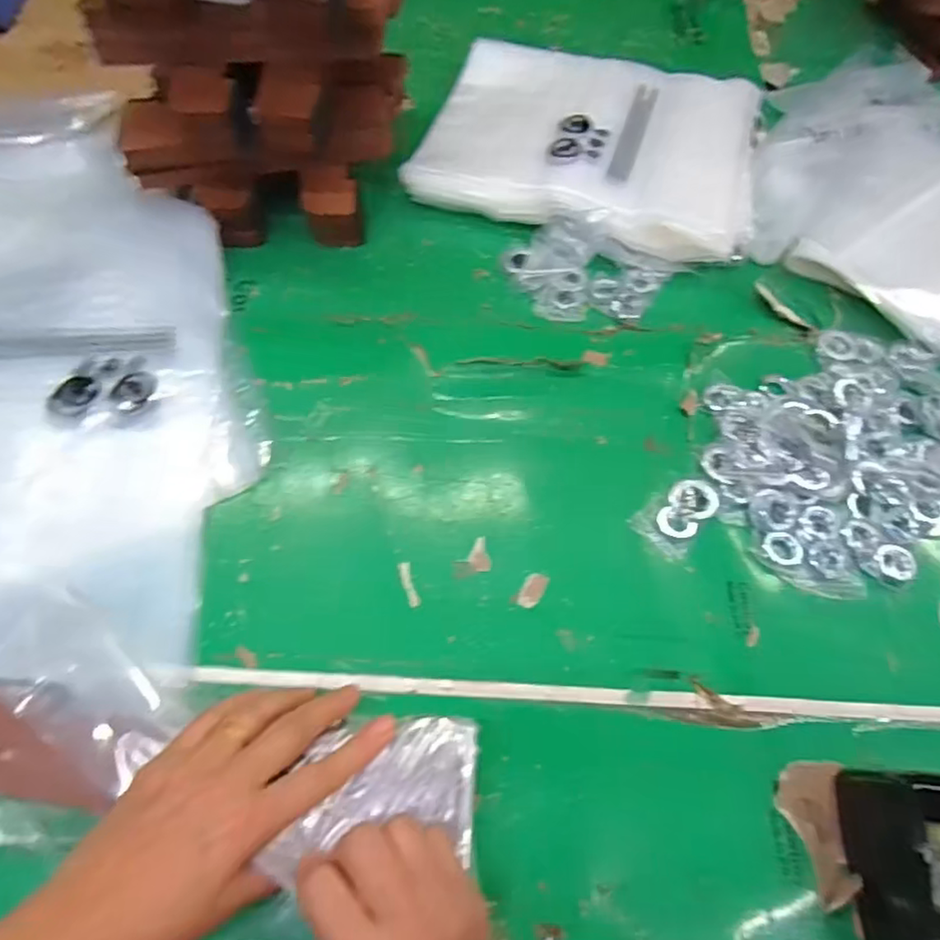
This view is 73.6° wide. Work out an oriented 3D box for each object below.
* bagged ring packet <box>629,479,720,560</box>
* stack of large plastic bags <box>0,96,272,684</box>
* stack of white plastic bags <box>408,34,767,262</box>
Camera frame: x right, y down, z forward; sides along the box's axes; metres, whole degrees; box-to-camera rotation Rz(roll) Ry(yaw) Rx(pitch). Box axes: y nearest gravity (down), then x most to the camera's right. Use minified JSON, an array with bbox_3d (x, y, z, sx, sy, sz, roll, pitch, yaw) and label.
[{"bbox_3d":[0.167,0.035,0.498,0.070,0.009,0.046,-39,70,-20],"label":"bagged ring packet"},{"bbox_3d":[-0.394,-0.112,0.543,0.357,0.039,0.674,-19,65,-12],"label":"stack of large plastic bags"},{"bbox_3d":[0.133,-0.357,0.685,0.368,0.044,0.288,22,64,9],"label":"stack of white plastic bags"}]

